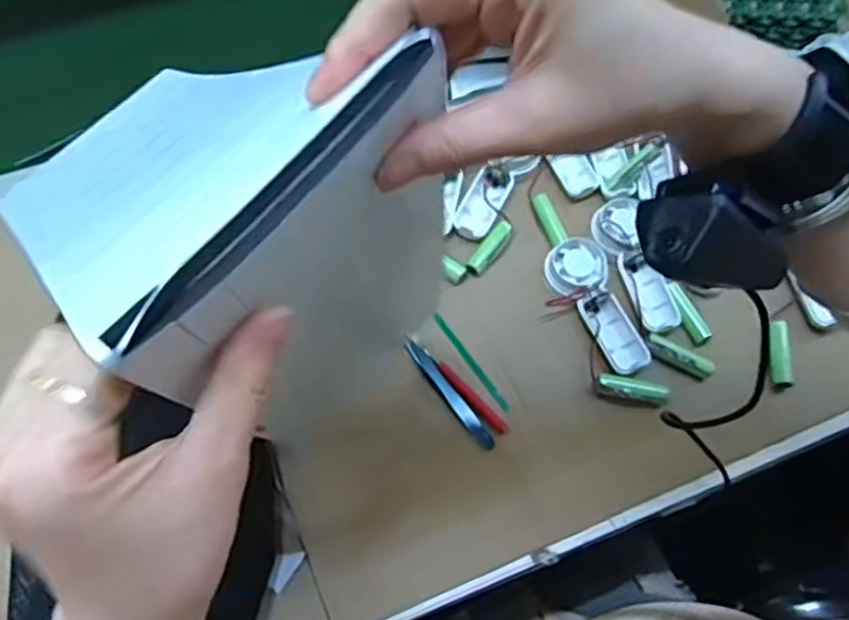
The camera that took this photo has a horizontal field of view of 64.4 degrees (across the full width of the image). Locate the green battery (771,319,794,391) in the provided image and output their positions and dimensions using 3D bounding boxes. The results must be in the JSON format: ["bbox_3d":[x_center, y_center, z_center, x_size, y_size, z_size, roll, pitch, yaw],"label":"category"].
[{"bbox_3d":[0.264,0.034,0.499,0.014,0.014,0.050,4,69,0],"label":"green battery"}]

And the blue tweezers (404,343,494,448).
[{"bbox_3d":[0.018,0.060,0.488,0.012,0.008,0.096,-33,69,-16],"label":"blue tweezers"}]

